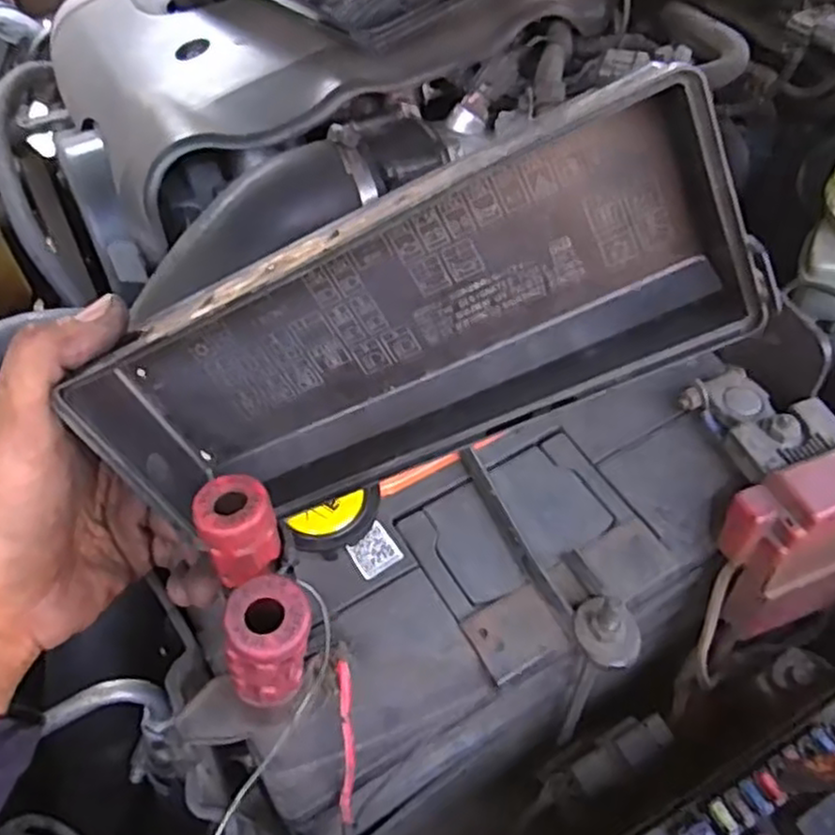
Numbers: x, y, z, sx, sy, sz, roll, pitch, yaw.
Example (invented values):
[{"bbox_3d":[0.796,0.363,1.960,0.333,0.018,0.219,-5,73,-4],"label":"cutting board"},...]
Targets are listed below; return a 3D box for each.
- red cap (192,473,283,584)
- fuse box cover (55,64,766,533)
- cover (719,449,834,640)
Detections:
[{"bbox_3d":[-0.053,0.033,0.222,0.021,0.025,0.024,-22,55,-14],"label":"red cap"},{"bbox_3d":[-0.007,-0.029,0.262,0.228,0.098,0.055,-21,52,14],"label":"fuse box cover"},{"bbox_3d":[0.179,0.061,0.348,0.073,0.103,0.038,-17,54,-11],"label":"cover"}]

